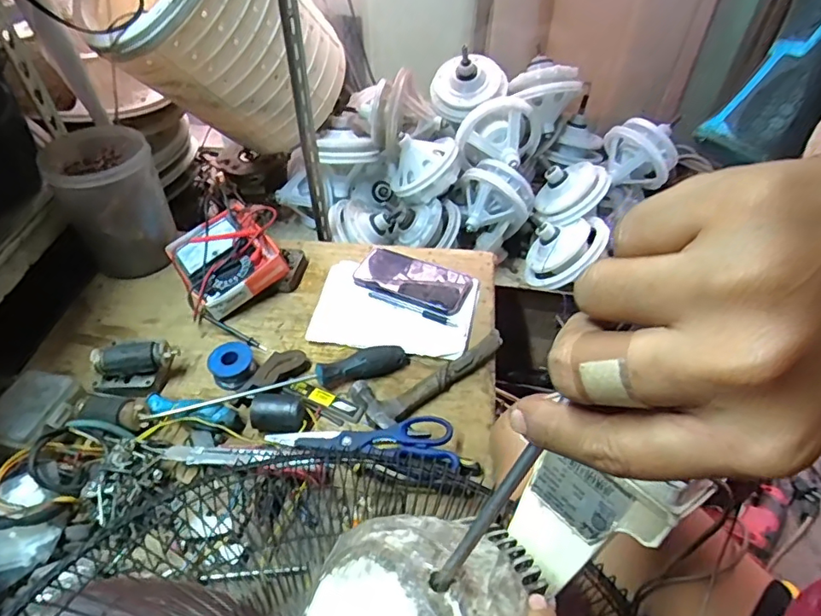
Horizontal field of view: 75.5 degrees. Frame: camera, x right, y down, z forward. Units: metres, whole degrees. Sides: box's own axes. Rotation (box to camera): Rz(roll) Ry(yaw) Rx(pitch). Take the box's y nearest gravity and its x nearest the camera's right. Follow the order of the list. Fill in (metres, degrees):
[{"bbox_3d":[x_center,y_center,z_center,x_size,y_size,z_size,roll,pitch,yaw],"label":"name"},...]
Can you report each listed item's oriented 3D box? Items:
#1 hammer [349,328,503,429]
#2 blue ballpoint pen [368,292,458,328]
[{"bbox_3d":[0.026,0.076,0.671,0.205,0.022,0.071,-32,55,-27],"label":"hammer"},{"bbox_3d":[0.002,0.003,0.740,0.136,0.013,0.011,21,50,19],"label":"blue ballpoint pen"}]

